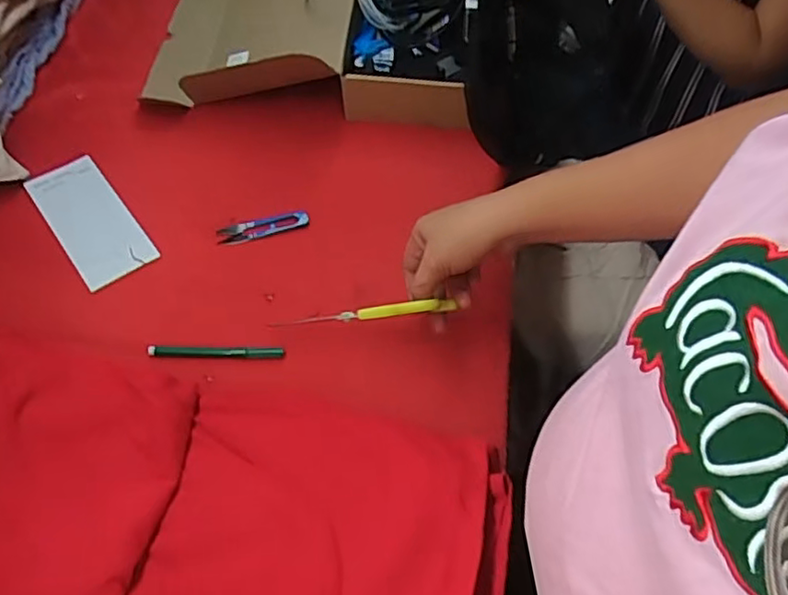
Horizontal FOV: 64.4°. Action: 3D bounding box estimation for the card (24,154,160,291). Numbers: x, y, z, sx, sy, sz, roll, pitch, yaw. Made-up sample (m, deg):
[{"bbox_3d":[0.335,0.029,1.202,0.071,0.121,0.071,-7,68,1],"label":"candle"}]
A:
[{"bbox_3d":[-0.353,-0.092,0.725,0.080,0.012,0.185,-34,68,-19],"label":"card"}]

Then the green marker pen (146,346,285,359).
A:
[{"bbox_3d":[-0.180,0.055,0.632,0.134,0.012,0.013,-1,58,2],"label":"green marker pen"}]

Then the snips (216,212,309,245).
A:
[{"bbox_3d":[-0.148,-0.080,0.714,0.101,0.006,0.023,-16,78,-6],"label":"snips"}]

